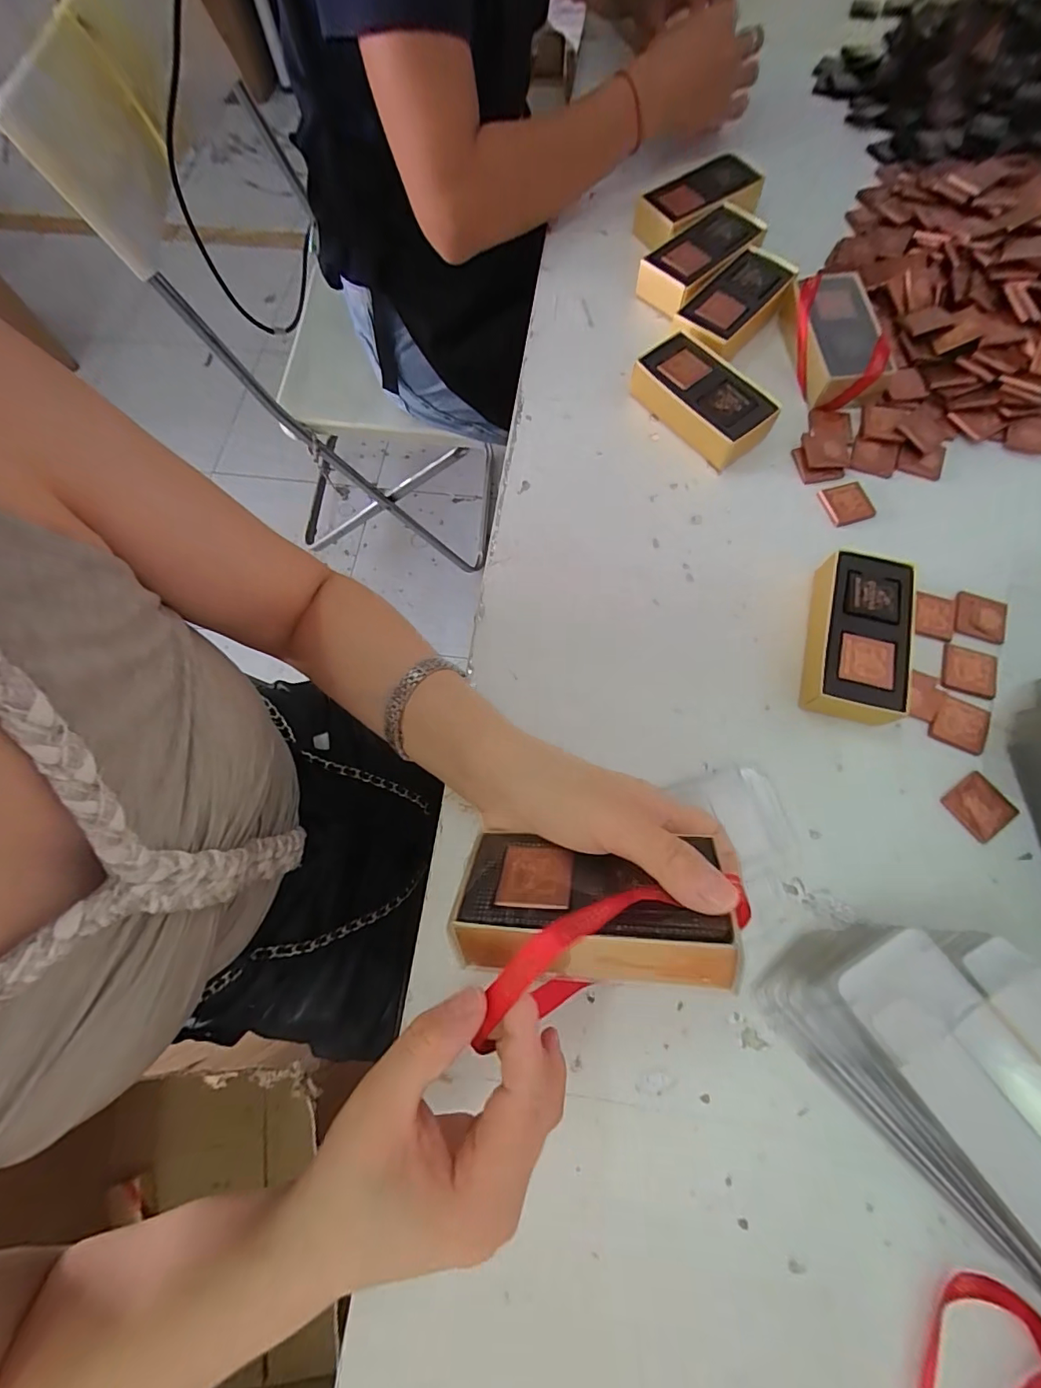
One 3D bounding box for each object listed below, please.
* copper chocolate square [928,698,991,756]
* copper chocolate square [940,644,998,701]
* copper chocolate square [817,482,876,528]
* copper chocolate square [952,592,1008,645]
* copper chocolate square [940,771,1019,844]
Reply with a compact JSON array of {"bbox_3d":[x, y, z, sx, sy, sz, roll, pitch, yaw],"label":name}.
[{"bbox_3d":[0.304,0.021,0.341,0.035,0.004,0.034,24,75,10],"label":"copper chocolate square"},{"bbox_3d":[0.321,-0.015,0.352,0.038,0.004,0.038,20,74,8],"label":"copper chocolate square"},{"bbox_3d":[0.262,-0.151,0.396,0.037,0.006,0.034,-13,72,-2],"label":"copper chocolate square"},{"bbox_3d":[0.337,-0.056,0.363,0.036,0.004,0.036,17,74,8],"label":"copper chocolate square"},{"bbox_3d":[0.300,0.073,0.322,0.036,0.005,0.035,-35,74,-9],"label":"copper chocolate square"}]

